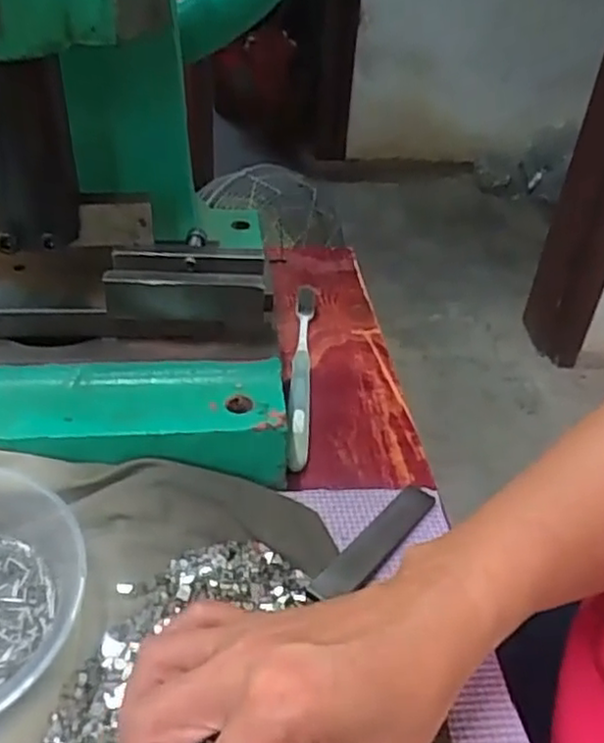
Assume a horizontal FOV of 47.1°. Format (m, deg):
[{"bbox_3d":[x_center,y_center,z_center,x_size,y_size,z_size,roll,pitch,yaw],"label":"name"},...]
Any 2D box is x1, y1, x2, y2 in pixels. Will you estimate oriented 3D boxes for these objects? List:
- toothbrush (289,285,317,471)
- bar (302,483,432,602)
[{"bbox_3d":[0.001,-0.008,0.486,0.014,0.019,0.194,5,38,-1],"label":"toothbrush"},{"bbox_3d":[0.040,0.090,0.365,0.020,0.007,0.096,30,44,28],"label":"bar"}]

